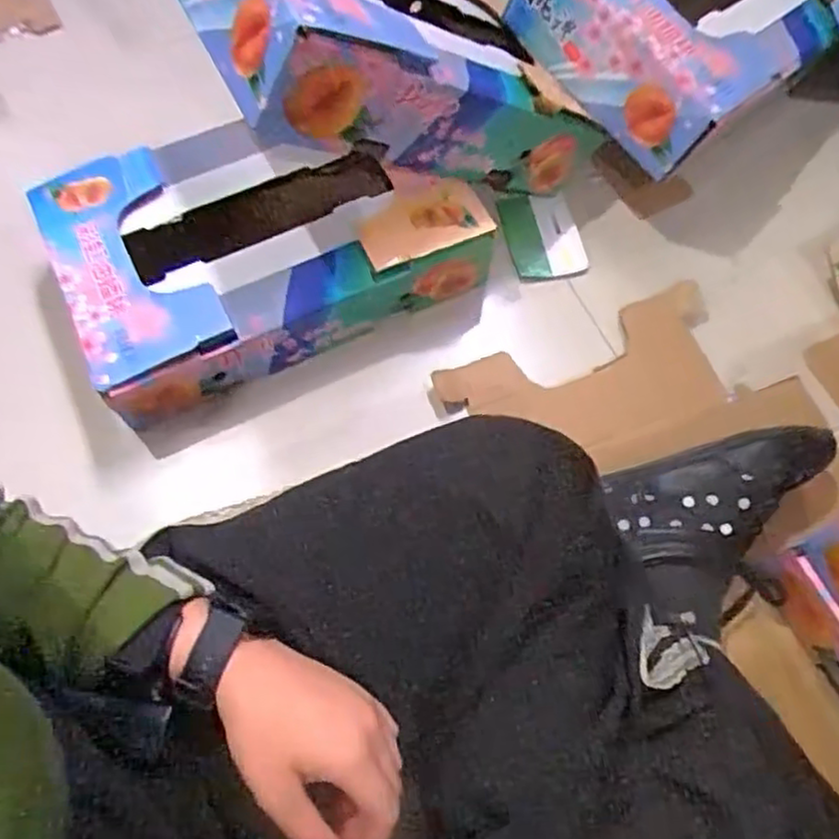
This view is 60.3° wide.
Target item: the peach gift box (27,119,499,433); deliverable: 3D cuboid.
[{"bbox_3d":[-0.154,-0.181,0.736,0.395,0.097,0.266,-27,69,-11],"label":"peach gift box"}]

